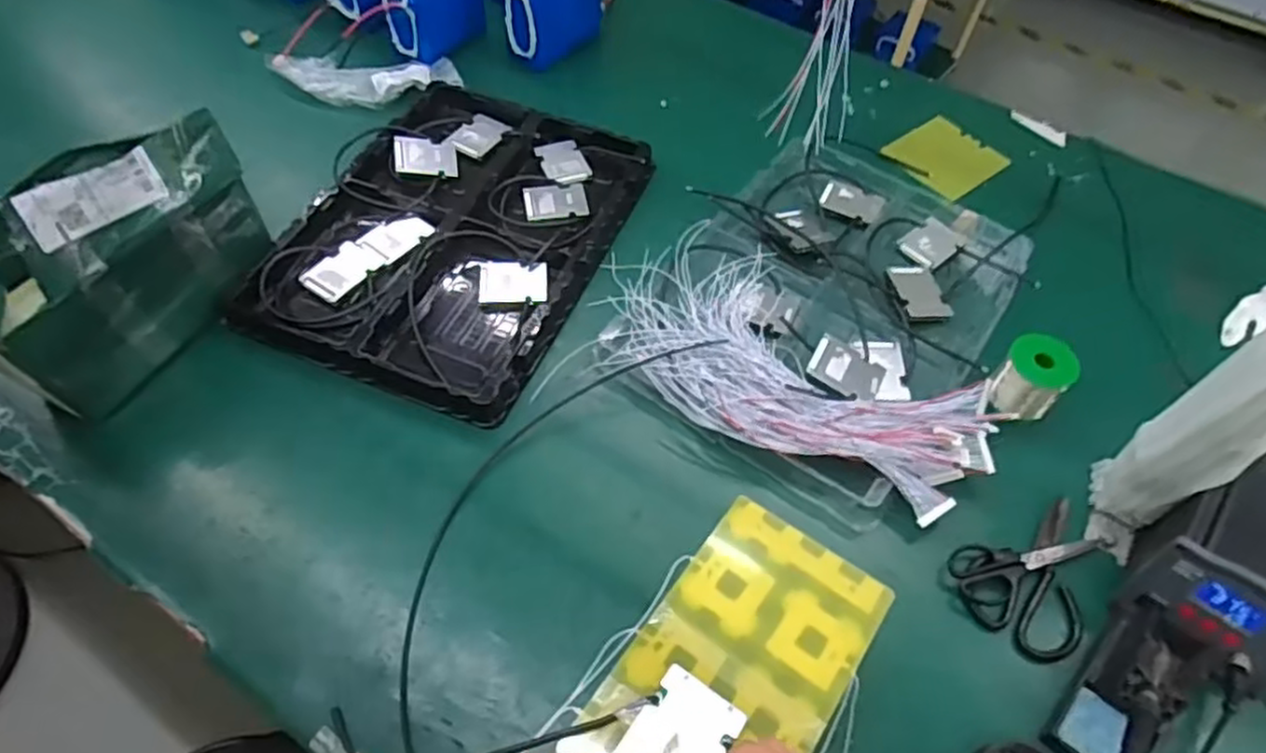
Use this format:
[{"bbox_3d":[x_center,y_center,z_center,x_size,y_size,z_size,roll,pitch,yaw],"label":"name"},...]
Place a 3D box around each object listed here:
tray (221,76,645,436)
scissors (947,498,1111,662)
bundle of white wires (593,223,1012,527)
[{"bbox_3d":[-0.217,-0.188,0.927,0.347,0.030,0.469,21,58,12],"label":"tray"},{"bbox_3d":[0.387,0.196,0.706,0.159,0.020,0.116,-22,59,-16],"label":"scissors"},{"bbox_3d":[0.171,-0.015,0.810,0.428,0.043,0.241,33,61,19],"label":"bundle of white wires"}]

